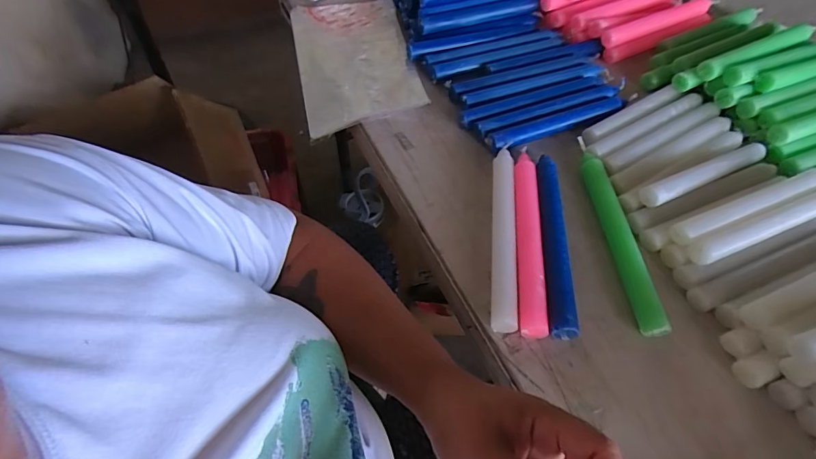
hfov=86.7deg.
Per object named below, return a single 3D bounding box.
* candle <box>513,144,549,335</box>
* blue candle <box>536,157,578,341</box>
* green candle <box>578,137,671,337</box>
[{"bbox_3d":[0.115,0.005,0.420,0.026,0.026,0.201,3,59,6],"label":"candle"},{"bbox_3d":[0.139,0.005,0.419,0.024,0.030,0.199,5,55,2],"label":"blue candle"},{"bbox_3d":[0.203,-0.004,0.424,0.022,0.026,0.220,-5,58,1],"label":"green candle"}]

